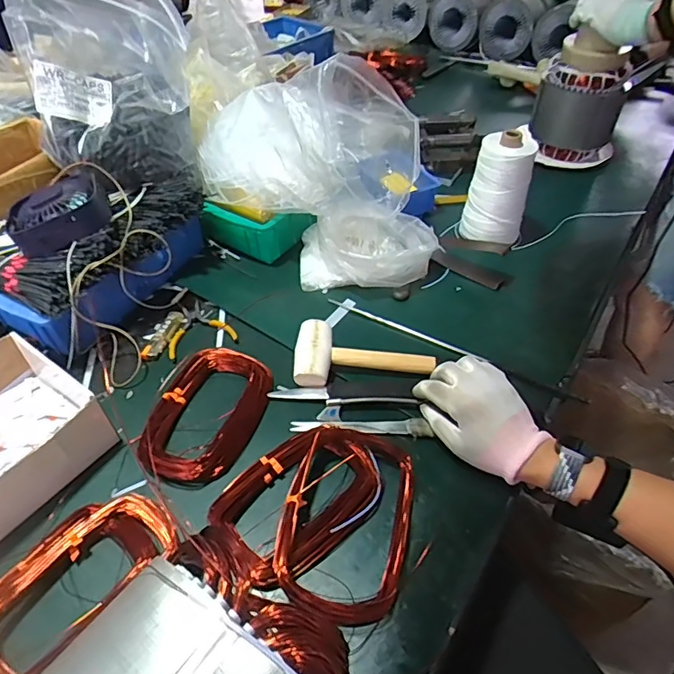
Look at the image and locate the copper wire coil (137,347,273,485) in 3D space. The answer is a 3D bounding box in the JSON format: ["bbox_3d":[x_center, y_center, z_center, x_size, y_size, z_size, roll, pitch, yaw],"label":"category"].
[{"bbox_3d":[-0.154,0.085,0.577,0.121,0.027,0.169,12,48,10],"label":"copper wire coil"}]

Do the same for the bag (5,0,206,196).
[{"bbox_3d":[-0.307,-0.352,0.674,0.213,0.255,0.172,-5,47,-5],"label":"bag"}]

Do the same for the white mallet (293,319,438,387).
[{"bbox_3d":[0.034,0.023,0.620,0.175,0.050,0.077,-1,47,-2],"label":"white mallet"}]

